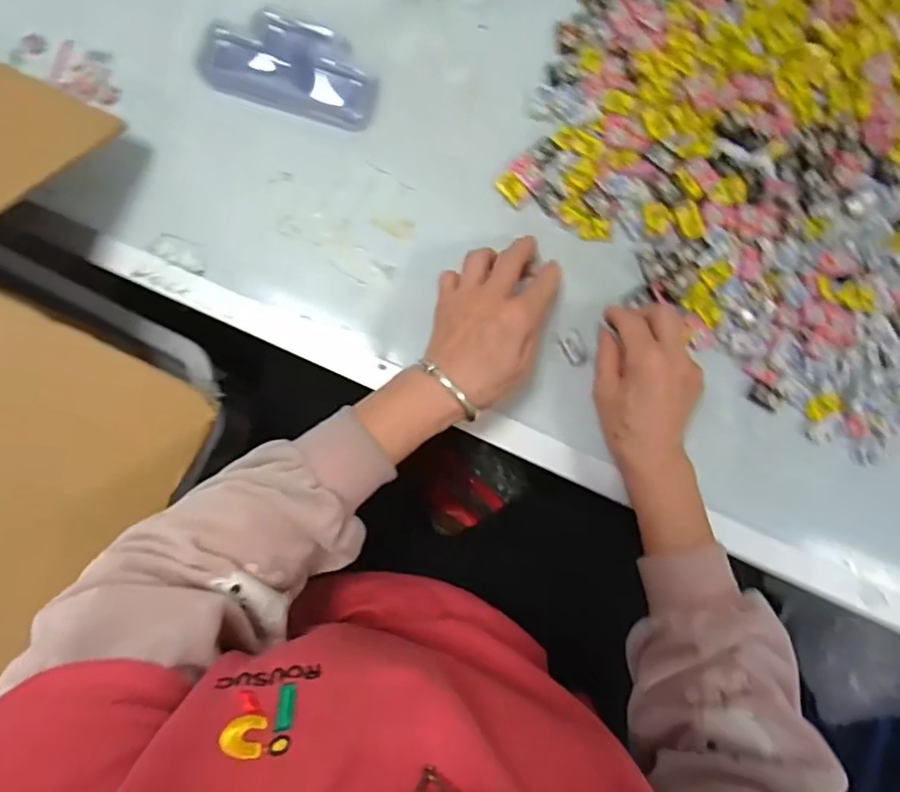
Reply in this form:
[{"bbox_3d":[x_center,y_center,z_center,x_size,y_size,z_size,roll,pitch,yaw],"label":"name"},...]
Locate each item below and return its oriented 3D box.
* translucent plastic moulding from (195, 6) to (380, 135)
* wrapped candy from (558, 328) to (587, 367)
[{"bbox_3d":[-0.127,-0.271,0.462,0.140,0.019,0.076,19,84,0],"label":"translucent plastic moulding"},{"bbox_3d":[0.099,-0.038,0.452,0.019,0.005,0.030,-18,86,-4],"label":"wrapped candy"}]

